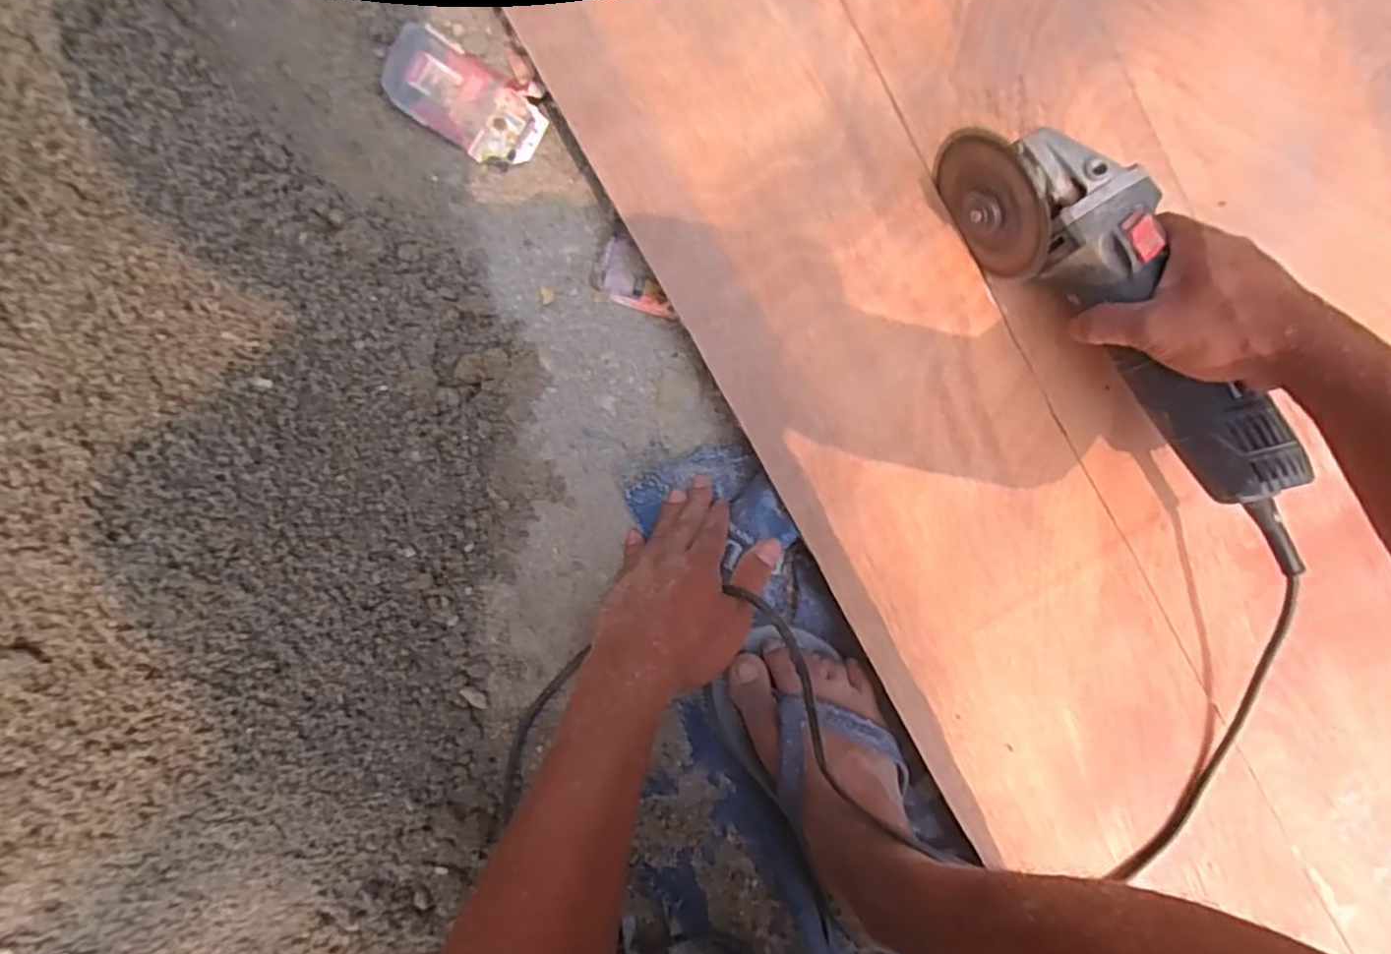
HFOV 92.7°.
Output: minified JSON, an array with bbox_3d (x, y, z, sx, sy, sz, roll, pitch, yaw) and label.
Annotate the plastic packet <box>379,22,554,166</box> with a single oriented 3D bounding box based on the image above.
[{"bbox_3d":[-0.160,-0.260,0.460,0.107,0.005,0.058,31,87,-14],"label":"plastic packet"}]

